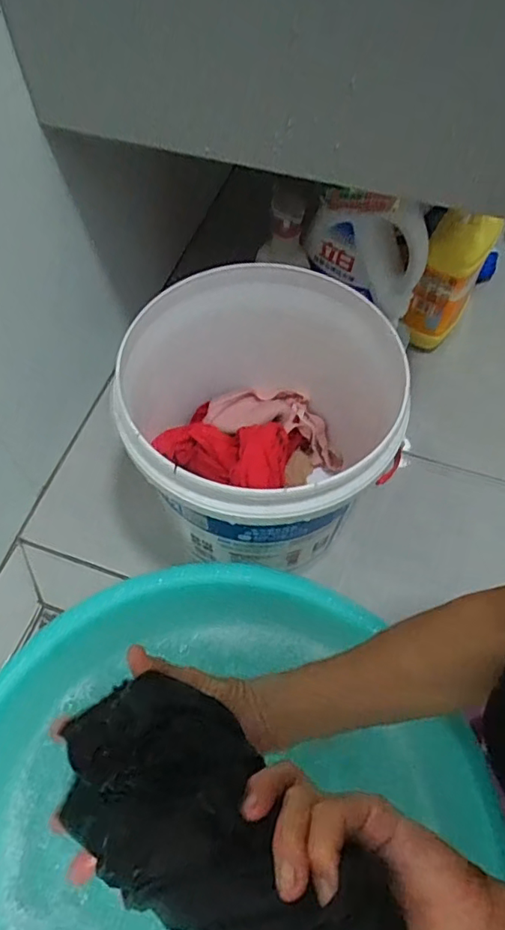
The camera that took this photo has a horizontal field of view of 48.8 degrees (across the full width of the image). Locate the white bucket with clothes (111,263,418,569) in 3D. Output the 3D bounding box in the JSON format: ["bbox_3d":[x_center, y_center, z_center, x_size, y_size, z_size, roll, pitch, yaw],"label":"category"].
[{"bbox_3d":[-0.005,-0.026,0.595,0.285,0.237,0.259,15,59,9],"label":"white bucket with clothes"}]

